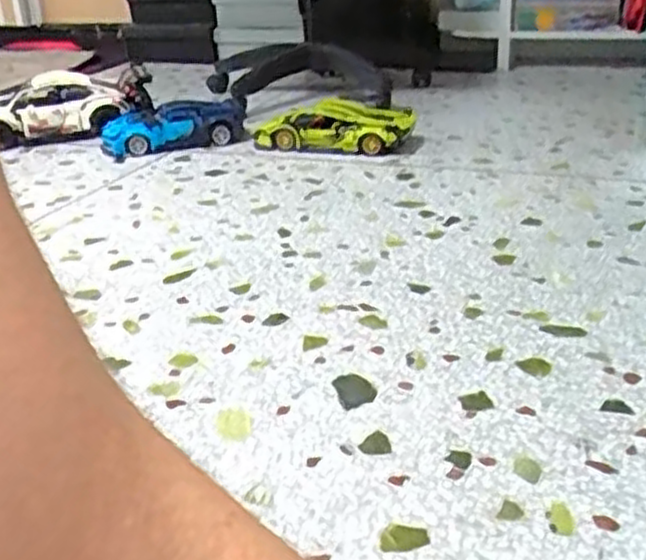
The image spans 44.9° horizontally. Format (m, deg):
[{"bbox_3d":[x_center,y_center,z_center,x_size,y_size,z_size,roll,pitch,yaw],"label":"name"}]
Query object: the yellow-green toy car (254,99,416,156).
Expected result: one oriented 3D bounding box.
[{"bbox_3d":[0.015,-0.319,1.641,0.334,0.071,0.167,12,29,28],"label":"yellow-green toy car"}]

